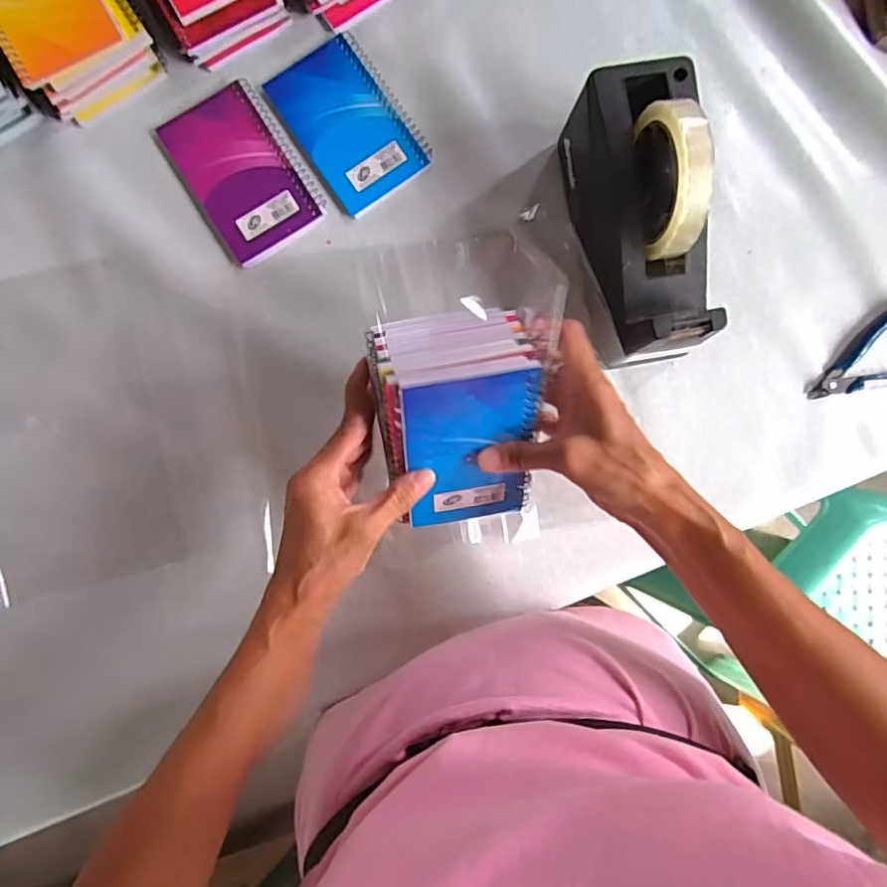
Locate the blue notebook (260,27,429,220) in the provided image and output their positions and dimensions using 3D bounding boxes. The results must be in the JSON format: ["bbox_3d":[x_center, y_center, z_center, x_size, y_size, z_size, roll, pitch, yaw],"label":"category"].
[{"bbox_3d":[-0.078,-0.267,0.464,0.086,0.004,0.131,-35,92,-4],"label":"blue notebook"}]

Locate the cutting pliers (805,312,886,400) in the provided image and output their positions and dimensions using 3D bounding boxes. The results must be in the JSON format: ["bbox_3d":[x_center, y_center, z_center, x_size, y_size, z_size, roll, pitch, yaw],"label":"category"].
[{"bbox_3d":[0.368,-0.082,0.482,0.116,0.011,0.065,-14,90,-4],"label":"cutting pliers"}]

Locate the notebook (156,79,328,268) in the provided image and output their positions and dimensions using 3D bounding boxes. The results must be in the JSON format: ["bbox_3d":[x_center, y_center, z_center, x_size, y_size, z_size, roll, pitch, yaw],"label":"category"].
[{"bbox_3d":[-0.165,-0.224,0.458,0.087,0.007,0.133,-32,91,-4],"label":"notebook"}]

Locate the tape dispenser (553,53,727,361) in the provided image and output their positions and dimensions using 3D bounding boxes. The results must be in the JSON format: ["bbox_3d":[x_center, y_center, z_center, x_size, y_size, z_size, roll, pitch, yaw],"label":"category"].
[{"bbox_3d":[0.149,-0.168,0.418,0.075,0.127,0.197,-9,89,-3],"label":"tape dispenser"}]

